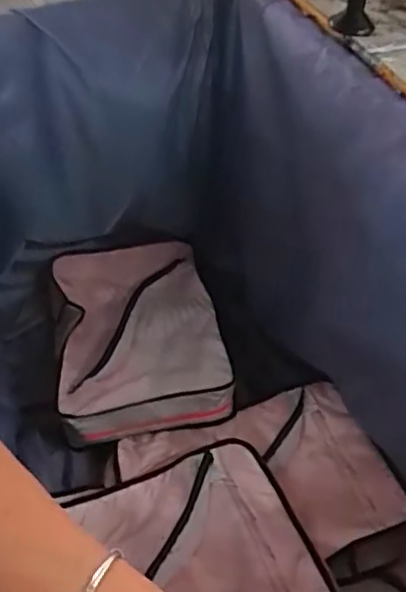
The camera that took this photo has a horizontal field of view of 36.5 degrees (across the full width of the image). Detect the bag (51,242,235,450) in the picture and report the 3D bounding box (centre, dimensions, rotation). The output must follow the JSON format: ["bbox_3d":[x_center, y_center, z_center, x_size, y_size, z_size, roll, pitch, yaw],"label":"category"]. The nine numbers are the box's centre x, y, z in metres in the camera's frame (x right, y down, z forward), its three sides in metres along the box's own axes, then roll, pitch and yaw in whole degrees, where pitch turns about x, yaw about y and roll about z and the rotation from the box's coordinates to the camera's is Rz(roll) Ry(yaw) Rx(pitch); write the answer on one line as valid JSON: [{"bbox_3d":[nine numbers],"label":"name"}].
[{"bbox_3d":[-0.138,0.076,1.309,0.327,0.102,0.450,-9,51,-8],"label":"bag"}]

